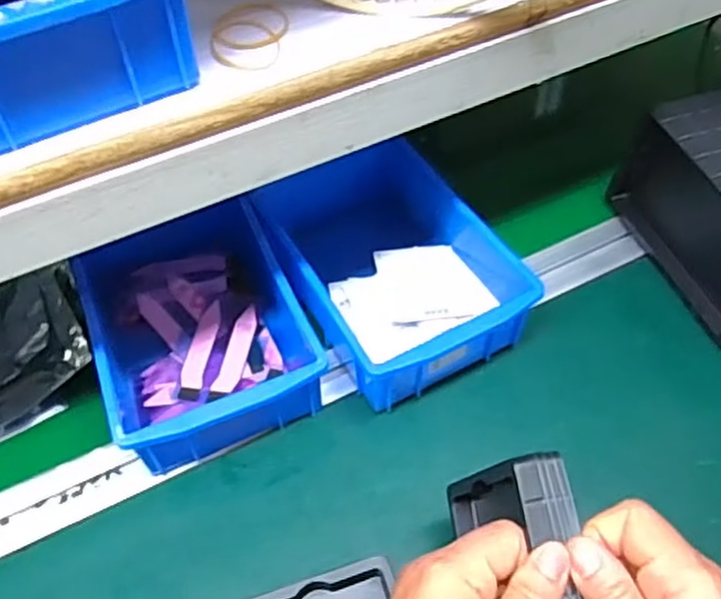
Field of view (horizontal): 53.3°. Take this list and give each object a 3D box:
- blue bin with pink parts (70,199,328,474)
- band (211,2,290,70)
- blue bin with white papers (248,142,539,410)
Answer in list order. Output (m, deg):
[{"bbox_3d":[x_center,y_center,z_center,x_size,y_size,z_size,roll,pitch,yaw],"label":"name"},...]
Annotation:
[{"bbox_3d":[-0.113,0.016,0.501,0.132,0.062,0.185,-17,55,-11],"label":"blue bin with pink parts"},{"bbox_3d":[-0.056,-0.133,0.361,0.038,0.005,0.053,6,53,7],"label":"band"},{"bbox_3d":[0.019,-0.023,0.528,0.146,0.064,0.190,-23,56,-15],"label":"blue bin with white papers"}]

